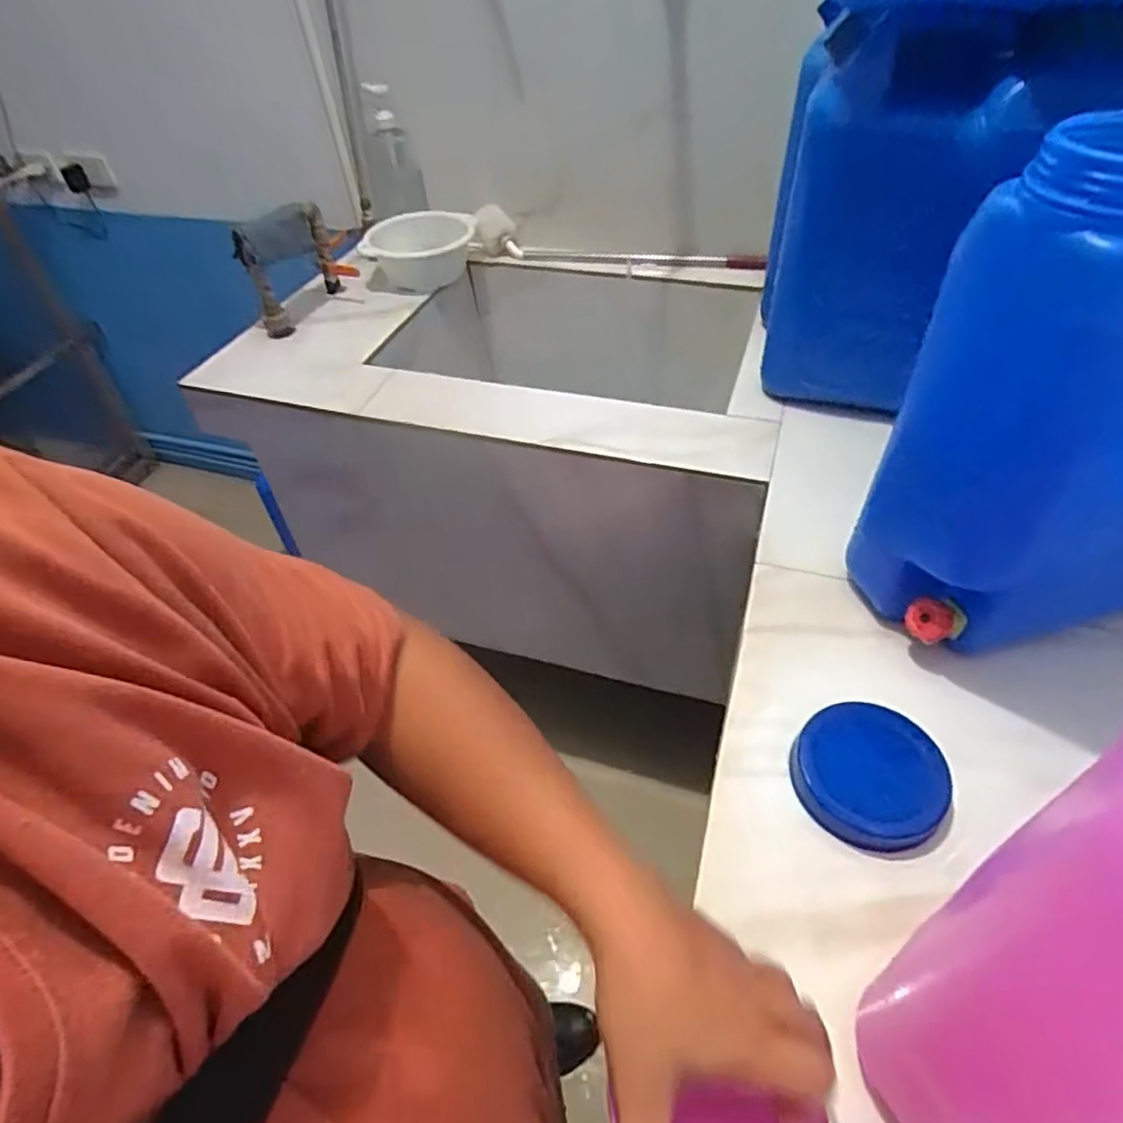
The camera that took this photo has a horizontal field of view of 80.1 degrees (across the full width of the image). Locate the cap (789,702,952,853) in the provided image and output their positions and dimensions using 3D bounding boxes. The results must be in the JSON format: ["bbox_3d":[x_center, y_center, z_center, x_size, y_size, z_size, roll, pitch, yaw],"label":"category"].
[{"bbox_3d":[0.257,0.175,0.556,0.114,0.025,0.113,-2,47,3],"label":"cap"}]

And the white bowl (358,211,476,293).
[{"bbox_3d":[-0.270,-0.604,1.294,0.194,0.078,0.194,-2,47,3],"label":"white bowl"}]

